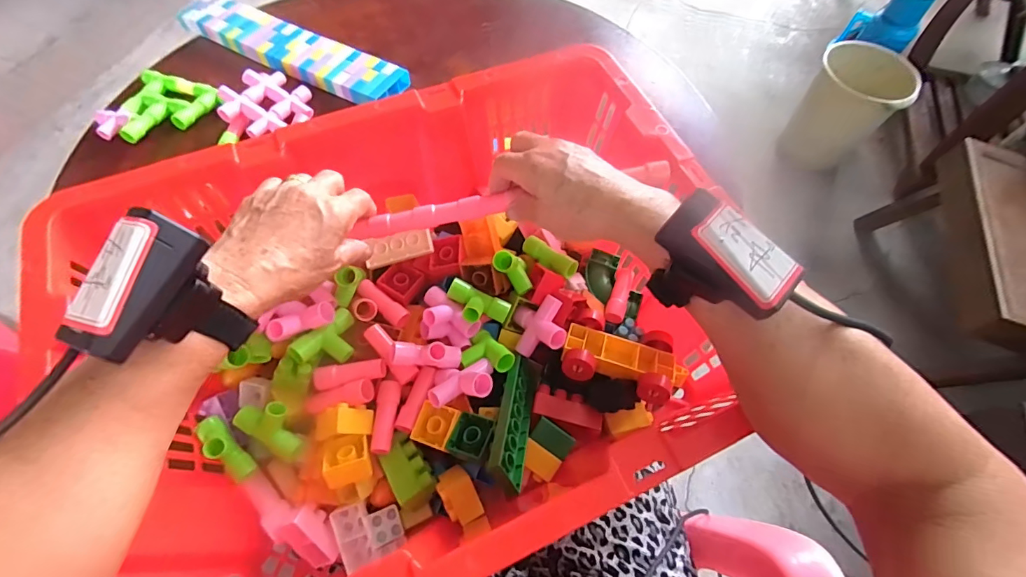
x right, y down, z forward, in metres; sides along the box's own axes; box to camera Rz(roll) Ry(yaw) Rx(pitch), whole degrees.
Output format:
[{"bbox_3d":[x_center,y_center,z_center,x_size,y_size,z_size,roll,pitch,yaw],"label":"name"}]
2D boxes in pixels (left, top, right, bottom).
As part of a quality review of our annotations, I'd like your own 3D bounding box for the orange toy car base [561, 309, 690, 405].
[{"bbox_3d":[0.097,0.061,0.402,0.102,0.036,0.067,17,63,7],"label":"orange toy car base"}]

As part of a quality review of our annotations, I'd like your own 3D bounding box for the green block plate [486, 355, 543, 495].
[{"bbox_3d":[0.004,0.097,0.366,0.008,0.036,0.132,-26,22,23],"label":"green block plate"}]

